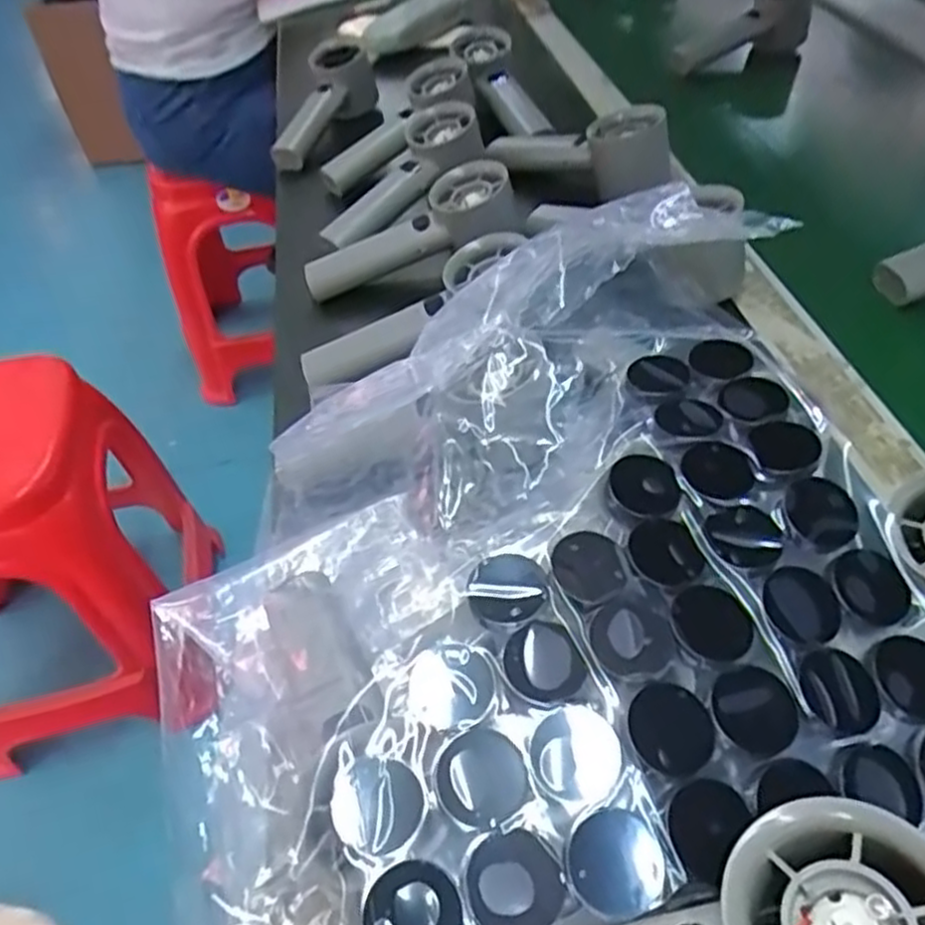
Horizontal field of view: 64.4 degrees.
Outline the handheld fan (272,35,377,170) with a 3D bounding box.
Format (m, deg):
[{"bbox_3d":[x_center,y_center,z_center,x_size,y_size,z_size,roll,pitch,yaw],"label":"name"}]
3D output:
[{"bbox_3d":[-0.135,-0.356,0.729,0.063,0.064,0.152,6,48,11],"label":"handheld fan"}]

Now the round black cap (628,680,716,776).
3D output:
[{"bbox_3d":[0.069,0.087,0.241,0.027,0.004,0.028,1,49,-1],"label":"round black cap"}]

